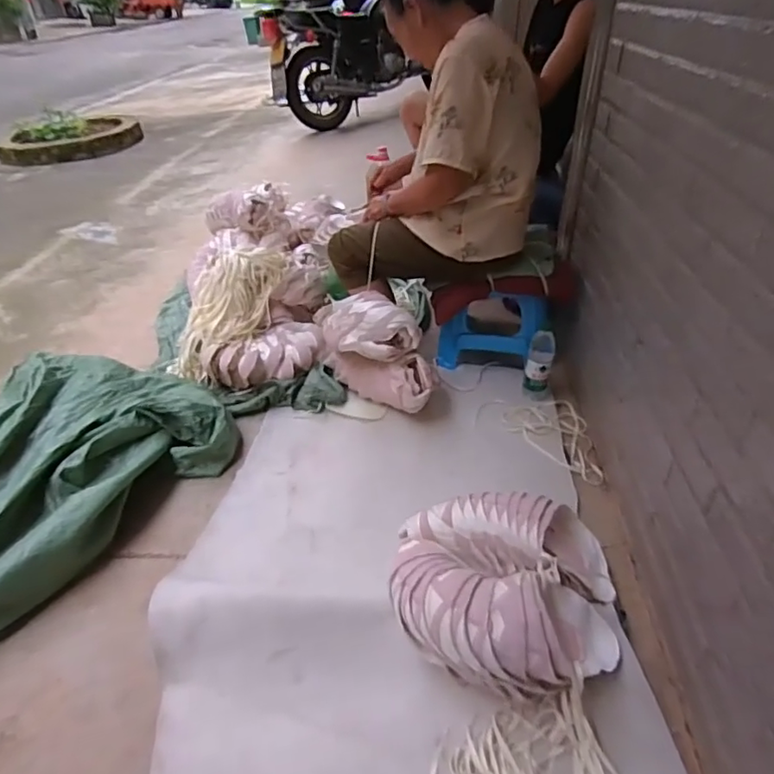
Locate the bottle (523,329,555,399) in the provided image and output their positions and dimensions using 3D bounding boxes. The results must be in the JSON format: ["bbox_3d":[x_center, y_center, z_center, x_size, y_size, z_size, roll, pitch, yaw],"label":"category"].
[{"bbox_3d":[0.397,-0.063,1.444,0.068,0.180,0.066,9,38,13],"label":"bottle"}]

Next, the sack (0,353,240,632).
[{"bbox_3d":[-0.799,0.189,1.224,0.518,0.250,0.824,23,43,29],"label":"sack"}]

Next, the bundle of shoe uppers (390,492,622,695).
[{"bbox_3d":[0.208,0.340,0.942,0.387,0.174,0.328,-2,38,3],"label":"bundle of shoe uppers"}]

